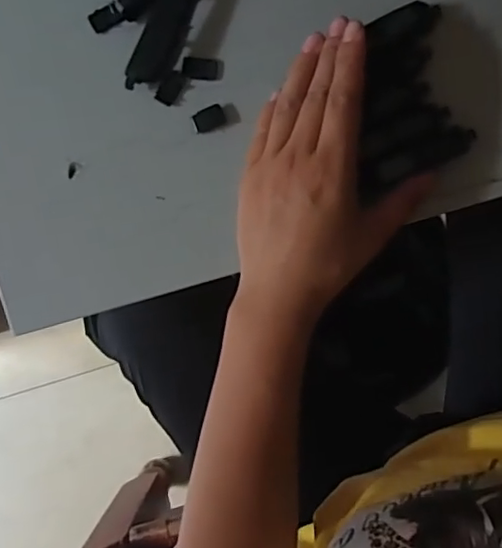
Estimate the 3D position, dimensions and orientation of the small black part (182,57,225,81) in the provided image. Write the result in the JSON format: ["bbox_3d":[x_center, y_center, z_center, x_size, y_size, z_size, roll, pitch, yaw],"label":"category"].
[{"bbox_3d":[-0.029,-0.126,0.359,0.025,0.004,0.012,5,95,6],"label":"small black part"}]

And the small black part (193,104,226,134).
[{"bbox_3d":[-0.026,-0.095,0.360,0.020,0.006,0.012,-25,91,7],"label":"small black part"}]

